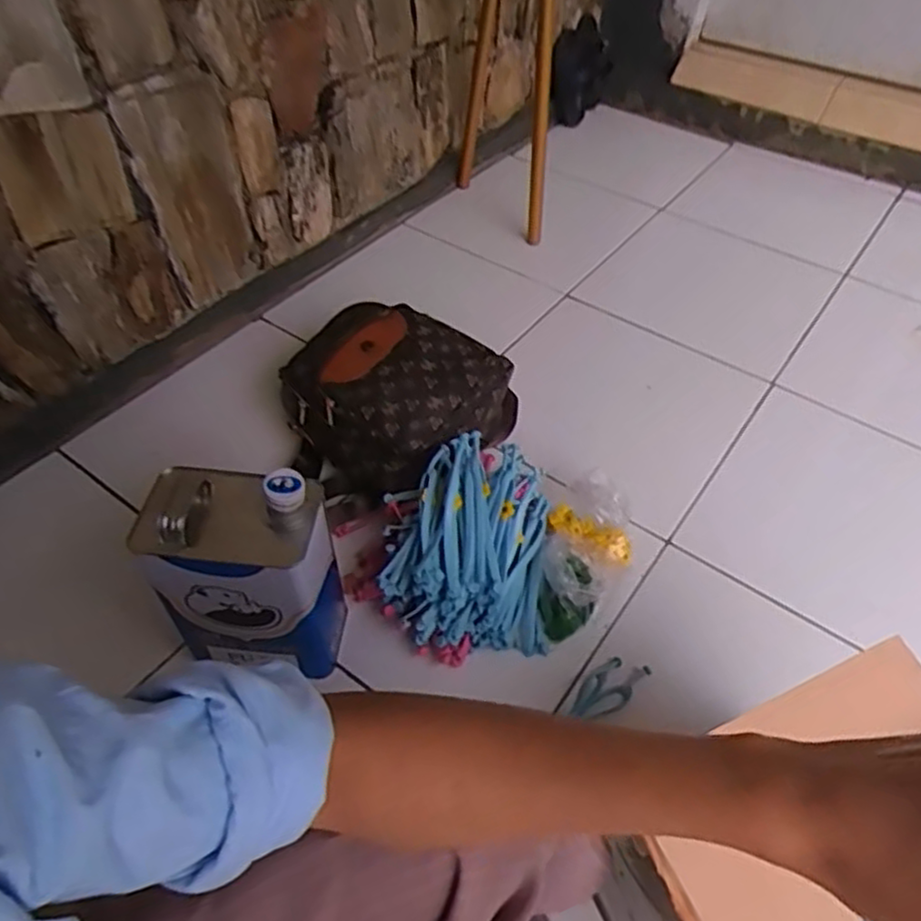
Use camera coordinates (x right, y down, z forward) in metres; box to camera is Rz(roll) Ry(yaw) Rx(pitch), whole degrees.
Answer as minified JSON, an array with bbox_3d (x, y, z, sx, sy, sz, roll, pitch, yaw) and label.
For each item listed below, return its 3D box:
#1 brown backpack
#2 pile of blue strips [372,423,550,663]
[{"bbox_3d":[-0.105,-0.084,0.993,0.299,0.152,0.235,20,51,15],"label":"brown backpack"},{"bbox_3d":[0.011,0.103,0.858,0.201,0.133,0.230,3,49,1],"label":"pile of blue strips"}]

